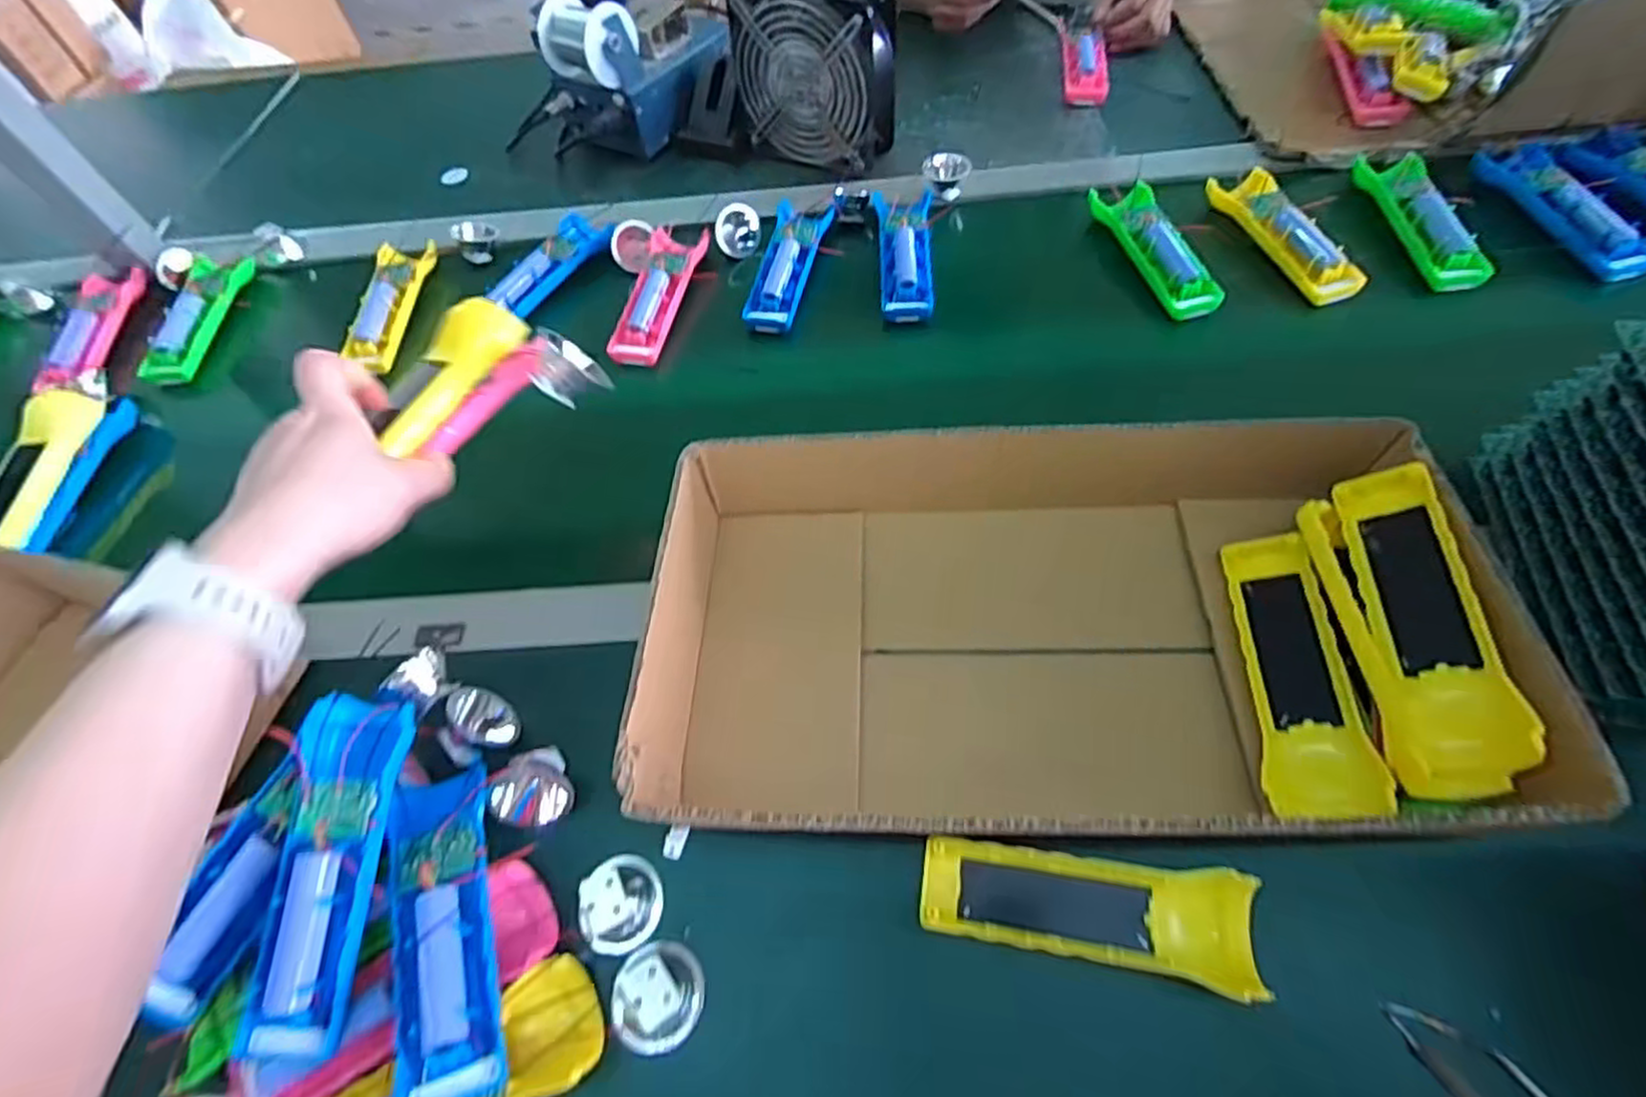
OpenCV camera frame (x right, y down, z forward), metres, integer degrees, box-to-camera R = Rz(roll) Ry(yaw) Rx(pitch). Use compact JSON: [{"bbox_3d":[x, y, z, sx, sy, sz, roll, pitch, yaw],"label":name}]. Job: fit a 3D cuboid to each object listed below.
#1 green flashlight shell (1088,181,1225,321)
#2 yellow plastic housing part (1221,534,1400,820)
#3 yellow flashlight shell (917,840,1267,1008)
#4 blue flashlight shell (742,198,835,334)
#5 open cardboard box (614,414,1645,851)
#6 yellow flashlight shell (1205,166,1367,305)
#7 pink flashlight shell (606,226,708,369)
[{"bbox_3d":[0.283,-0.256,0.603,0.046,0.027,0.158,-14,57,-5],"label":"green flashlight shell"},{"bbox_3d":[0.255,0.066,0.386,0.049,0.027,0.155,-20,44,34],"label":"yellow plastic housing part"},{"bbox_3d":[0.129,0.178,0.352,0.155,0.033,0.049,9,58,9],"label":"yellow flashlight shell"},{"bbox_3d":[-0.032,-0.259,0.645,0.055,0.034,0.148,11,58,11],"label":"blue flashlight shell"},{"bbox_3d":[0.115,0.052,0.401,0.415,0.135,0.222,-1,57,3],"label":"open cardboard box"},{"bbox_3d":[0.386,-0.263,0.599,0.045,0.039,0.157,-14,57,-5],"label":"yellow flashlight shell"},{"bbox_3d":[-0.146,-0.228,0.636,0.054,0.031,0.152,7,58,9],"label":"pink flashlight shell"}]

